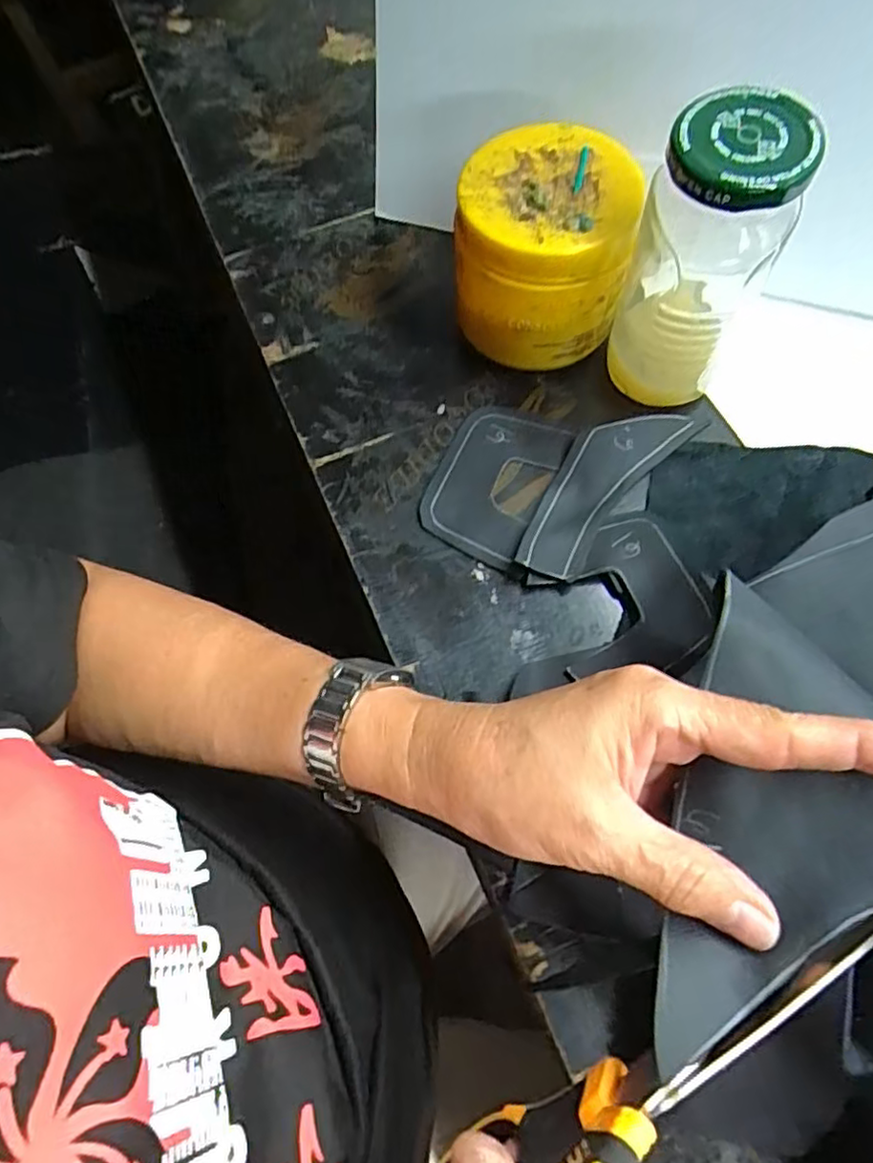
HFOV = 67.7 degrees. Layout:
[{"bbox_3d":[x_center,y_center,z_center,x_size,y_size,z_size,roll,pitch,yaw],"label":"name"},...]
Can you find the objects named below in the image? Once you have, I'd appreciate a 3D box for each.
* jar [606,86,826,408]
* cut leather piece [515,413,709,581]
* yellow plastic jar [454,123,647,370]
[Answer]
[{"bbox_3d":[0.121,-0.143,0.313,0.058,0.141,0.060,16,70,9],"label":"jar"},{"bbox_3d":[0.086,-0.056,0.351,0.044,0.012,0.130,39,75,16],"label":"cut leather piece"},{"bbox_3d":[0.055,-0.171,0.353,0.088,0.097,0.080,7,68,6],"label":"yellow plastic jar"}]

